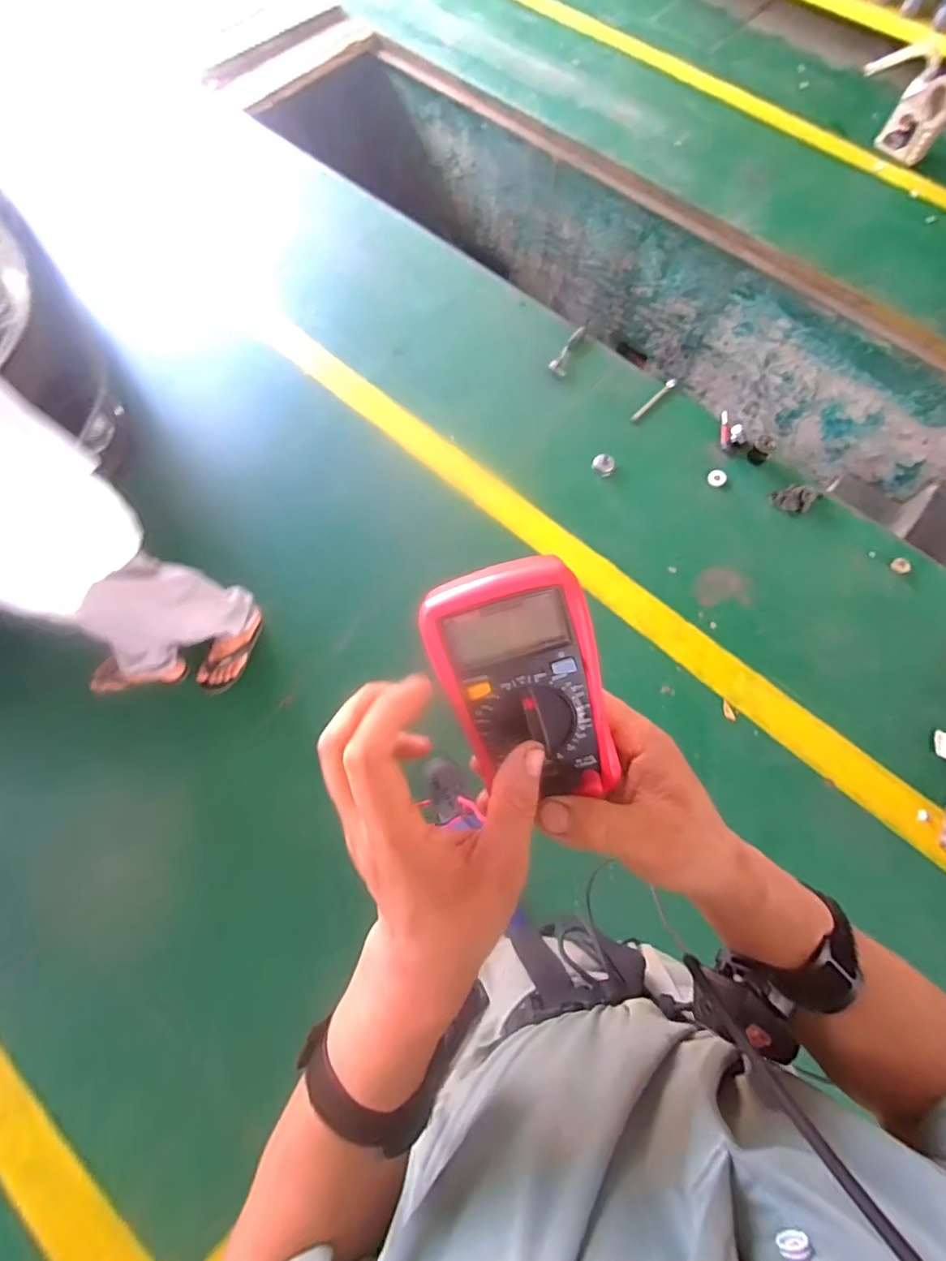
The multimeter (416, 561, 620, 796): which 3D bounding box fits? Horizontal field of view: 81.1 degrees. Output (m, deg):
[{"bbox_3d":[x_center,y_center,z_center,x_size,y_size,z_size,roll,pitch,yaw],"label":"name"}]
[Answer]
[{"bbox_3d":[0.023,0.022,0.286,0.075,0.040,0.119,-14,109,5],"label":"multimeter"}]

